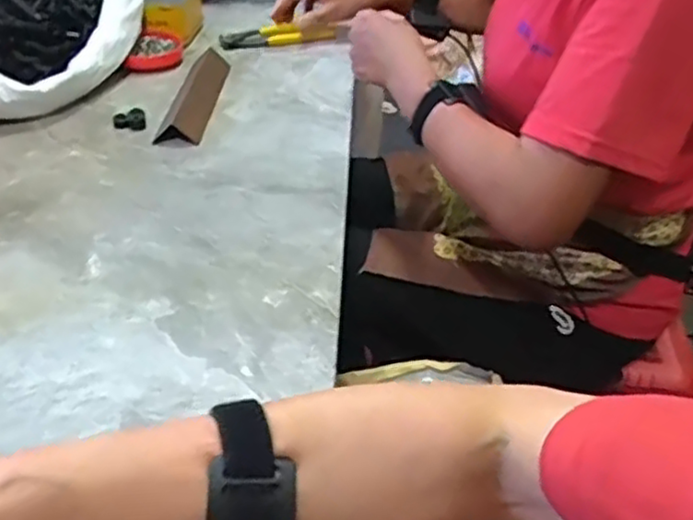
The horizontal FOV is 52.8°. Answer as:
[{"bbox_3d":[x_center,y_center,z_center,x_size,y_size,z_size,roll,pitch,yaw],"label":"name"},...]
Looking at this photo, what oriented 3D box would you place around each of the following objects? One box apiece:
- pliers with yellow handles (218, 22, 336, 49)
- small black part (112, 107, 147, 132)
[{"bbox_3d":[-0.093,-0.316,0.983,0.163,0.014,0.068,-18,43,-23],"label":"pliers with yellow handles"},{"bbox_3d":[-0.243,-0.157,0.782,0.036,0.012,0.028,-13,41,-18],"label":"small black part"}]

